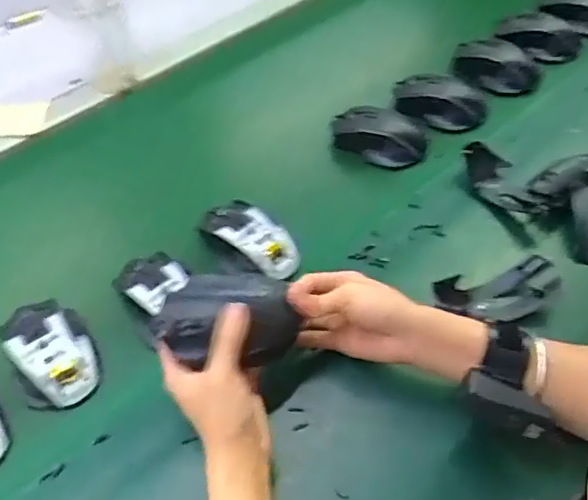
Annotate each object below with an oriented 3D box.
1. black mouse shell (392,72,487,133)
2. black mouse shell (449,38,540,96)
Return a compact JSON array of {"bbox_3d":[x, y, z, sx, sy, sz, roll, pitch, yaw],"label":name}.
[{"bbox_3d":[0.185,-0.190,0.787,0.113,0.039,0.076,-1,51,2],"label":"black mouse shell"},{"bbox_3d":[0.266,-0.240,0.819,0.112,0.035,0.079,9,52,10],"label":"black mouse shell"}]

